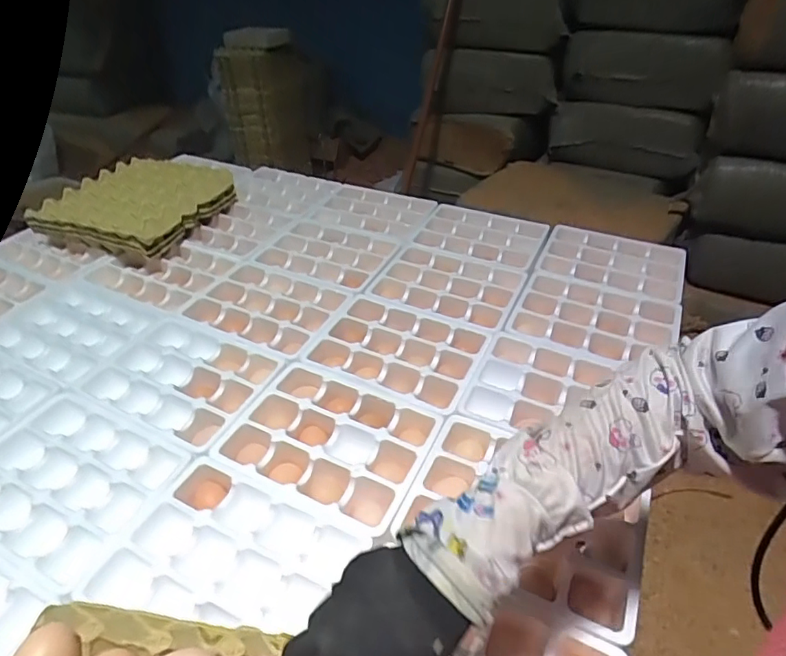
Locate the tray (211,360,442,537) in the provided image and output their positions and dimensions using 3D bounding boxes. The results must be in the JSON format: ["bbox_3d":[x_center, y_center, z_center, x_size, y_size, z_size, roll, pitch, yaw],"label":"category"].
[{"bbox_3d":[-0.079,0.144,0.636,0.243,0.043,0.180,18,44,21],"label":"tray"}]

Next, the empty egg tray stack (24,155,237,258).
[{"bbox_3d":[-0.529,-0.263,1.049,0.289,0.070,0.313,12,42,15],"label":"empty egg tray stack"}]

